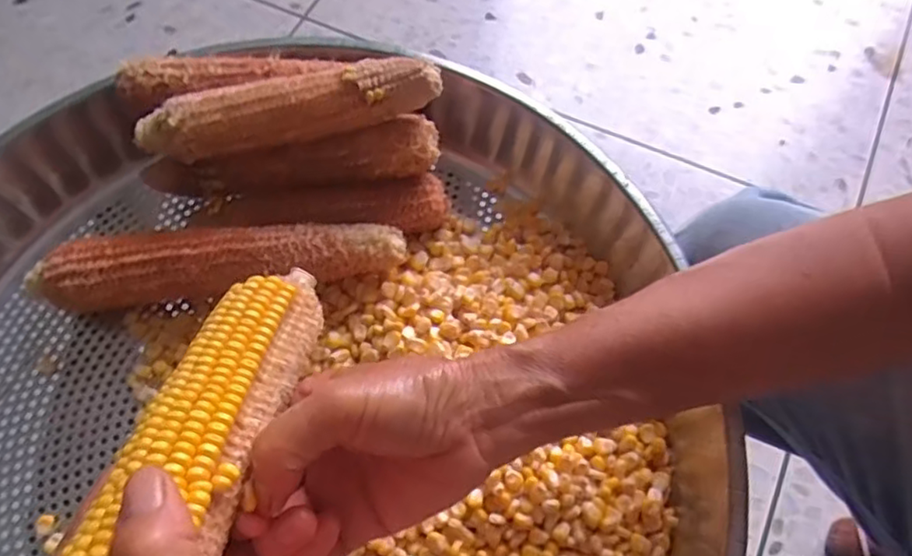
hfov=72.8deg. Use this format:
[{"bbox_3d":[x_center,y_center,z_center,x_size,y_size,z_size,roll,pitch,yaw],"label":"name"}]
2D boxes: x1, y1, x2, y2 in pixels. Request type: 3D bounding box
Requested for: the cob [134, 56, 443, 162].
[{"bbox_3d":[-0.102,-0.103,0.370,0.179,0.036,0.031,-7,67,-3],"label":"cob"}]

